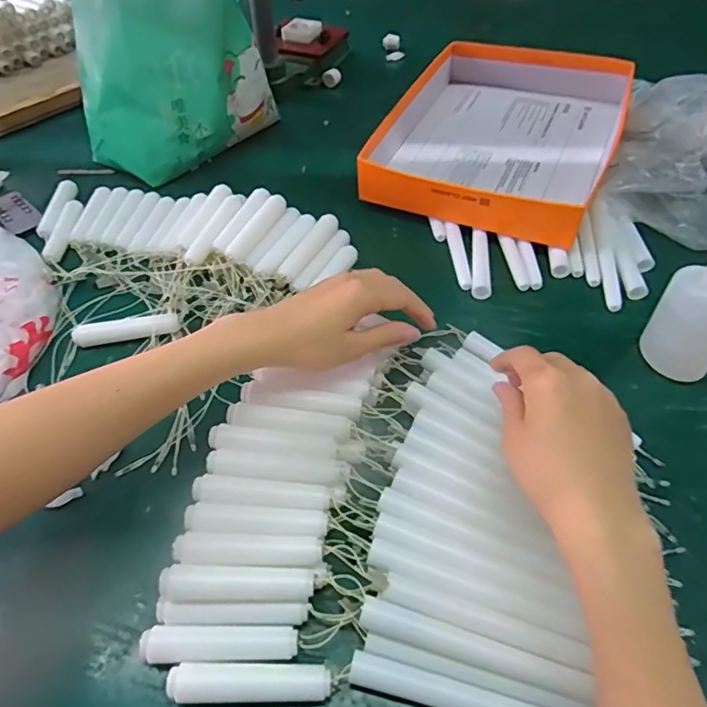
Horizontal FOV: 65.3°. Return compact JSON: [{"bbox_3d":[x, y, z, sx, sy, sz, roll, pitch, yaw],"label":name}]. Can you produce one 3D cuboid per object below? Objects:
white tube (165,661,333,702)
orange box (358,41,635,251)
[{"bbox_3d":[-0.058,0.186,0.313,0.091,0.013,0.018,-1,51,1],"label":"white tube"},{"bbox_3d":[0.162,-0.248,0.633,0.244,0.069,0.298,19,54,16],"label":"orange box"}]

